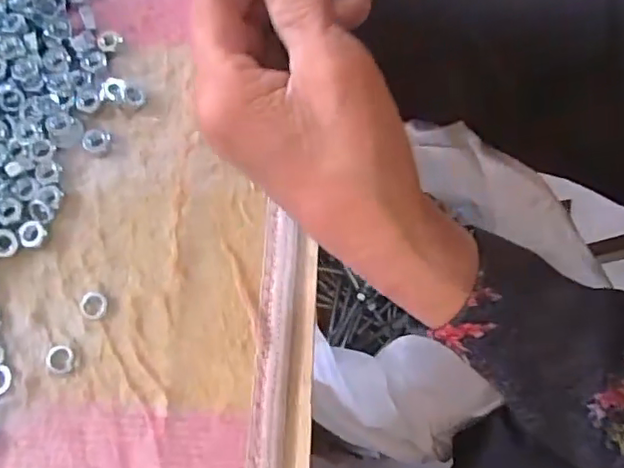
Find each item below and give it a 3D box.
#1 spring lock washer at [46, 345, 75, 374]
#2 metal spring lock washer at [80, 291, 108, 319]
[{"bbox_3d":[-0.118,0.059,0.273,0.014,0.004,0.013,0,73,0],"label":"spring lock washer"},{"bbox_3d":[-0.106,0.034,0.281,0.014,0.004,0.013,0,73,0],"label":"metal spring lock washer"}]

